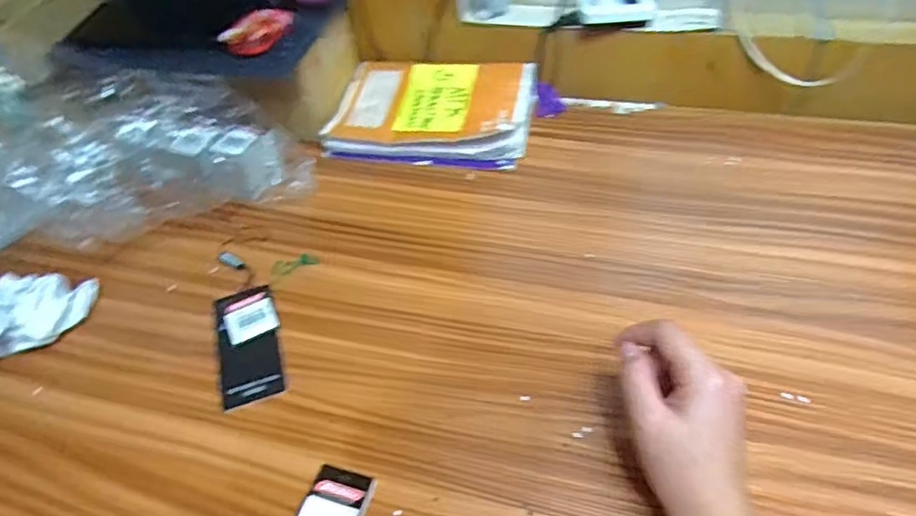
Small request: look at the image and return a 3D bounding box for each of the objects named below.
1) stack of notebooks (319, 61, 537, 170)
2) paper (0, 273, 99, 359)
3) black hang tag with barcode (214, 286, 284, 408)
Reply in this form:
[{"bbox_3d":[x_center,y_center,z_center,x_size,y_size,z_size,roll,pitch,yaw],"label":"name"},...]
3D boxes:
[{"bbox_3d":[-0.026,-0.158,0.641,0.207,0.030,0.152,4,50,11],"label":"stack of notebooks"},{"bbox_3d":[-0.344,0.038,0.477,0.077,0.053,0.070,-14,49,-6],"label":"paper"},{"bbox_3d":[-0.164,0.066,0.464,0.047,0.004,0.108,-17,49,-8],"label":"black hang tag with barcode"}]

